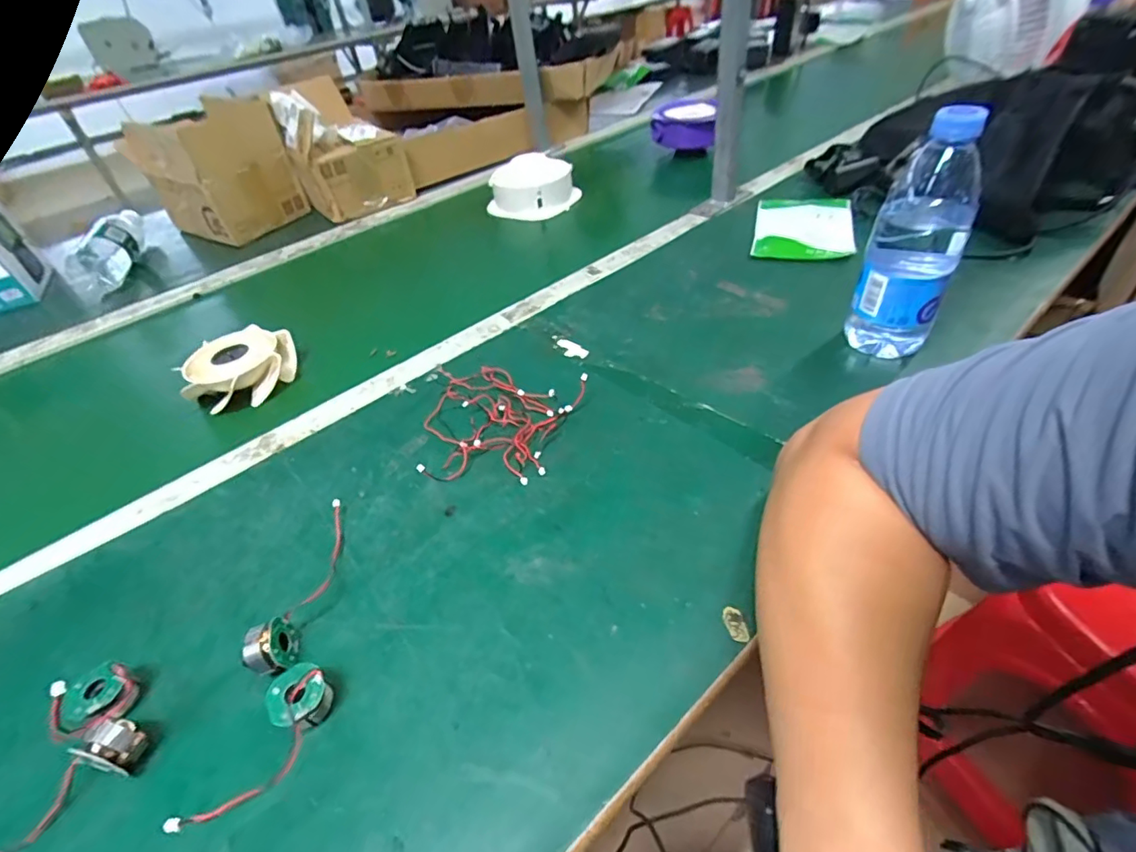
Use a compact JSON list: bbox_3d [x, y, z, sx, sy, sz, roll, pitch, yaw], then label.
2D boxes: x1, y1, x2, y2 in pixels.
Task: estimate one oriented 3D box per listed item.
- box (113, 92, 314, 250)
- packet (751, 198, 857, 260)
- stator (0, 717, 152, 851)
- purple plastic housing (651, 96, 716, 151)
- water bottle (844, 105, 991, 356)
[{"bbox_3d":[-0.569,-0.422,0.875,0.165,0.183,0.171,21,50,27],"label":"box"},{"bbox_3d":[0.314,-0.266,0.696,0.123,0.015,0.169,9,45,17],"label":"packet"},{"bbox_3d":[-0.299,0.210,0.267,0.149,0.033,0.027,-34,49,-26],"label":"stator"},{"bbox_3d":[0.216,-0.560,0.980,0.112,0.065,0.107,5,44,13],"label":"purple plastic housing"},{"bbox_3d":[0.291,-0.147,0.441,0.069,0.197,0.058,15,47,23],"label":"water bottle"}]

